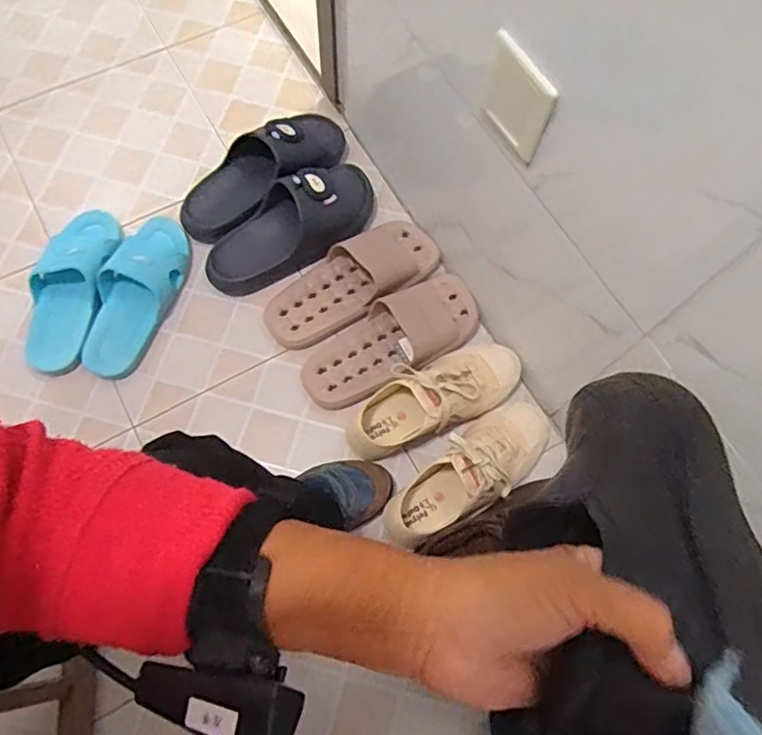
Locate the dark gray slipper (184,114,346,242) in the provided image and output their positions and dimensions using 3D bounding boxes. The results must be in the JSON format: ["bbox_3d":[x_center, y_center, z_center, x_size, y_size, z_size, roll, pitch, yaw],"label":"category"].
[{"bbox_3d":[-0.173,-0.297,0.863,0.279,0.072,0.115,-35,75,-13],"label":"dark gray slipper"}]

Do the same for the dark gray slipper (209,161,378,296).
[{"bbox_3d":[-0.127,-0.206,0.854,0.275,0.082,0.115,-29,74,-12],"label":"dark gray slipper"}]

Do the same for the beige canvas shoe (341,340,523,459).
[{"bbox_3d":[0.070,0.037,0.763,0.248,0.071,0.102,-21,72,-10],"label":"beige canvas shoe"}]

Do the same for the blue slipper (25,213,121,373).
[{"bbox_3d":[-0.445,-0.118,0.831,0.109,0.062,0.244,11,70,2],"label":"blue slipper"}]

